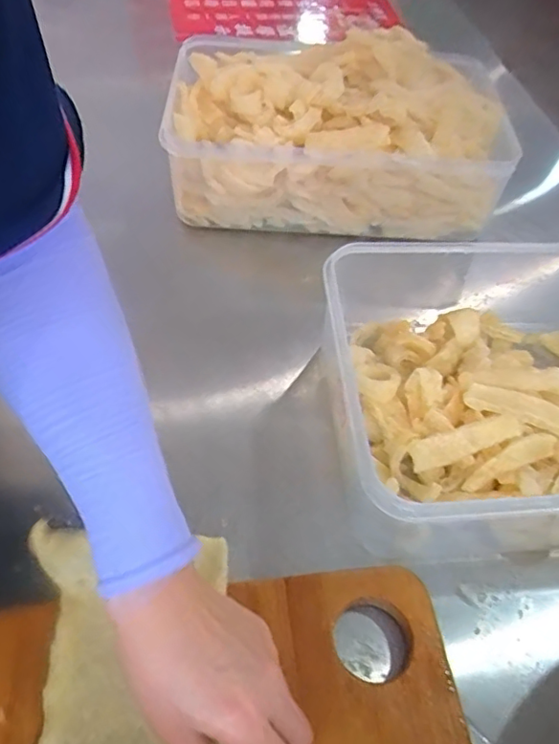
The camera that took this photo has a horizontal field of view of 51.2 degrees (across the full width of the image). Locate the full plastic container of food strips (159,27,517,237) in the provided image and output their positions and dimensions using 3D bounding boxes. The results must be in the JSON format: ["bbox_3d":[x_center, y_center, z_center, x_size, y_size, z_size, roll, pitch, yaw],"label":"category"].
[{"bbox_3d":[0.061,-0.259,0.632,0.340,0.128,0.185,4,53,-1],"label":"full plastic container of food strips"}]

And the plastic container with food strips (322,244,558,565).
[{"bbox_3d":[0.237,0.014,0.468,0.384,0.096,0.255,1,53,-4],"label":"plastic container with food strips"}]

